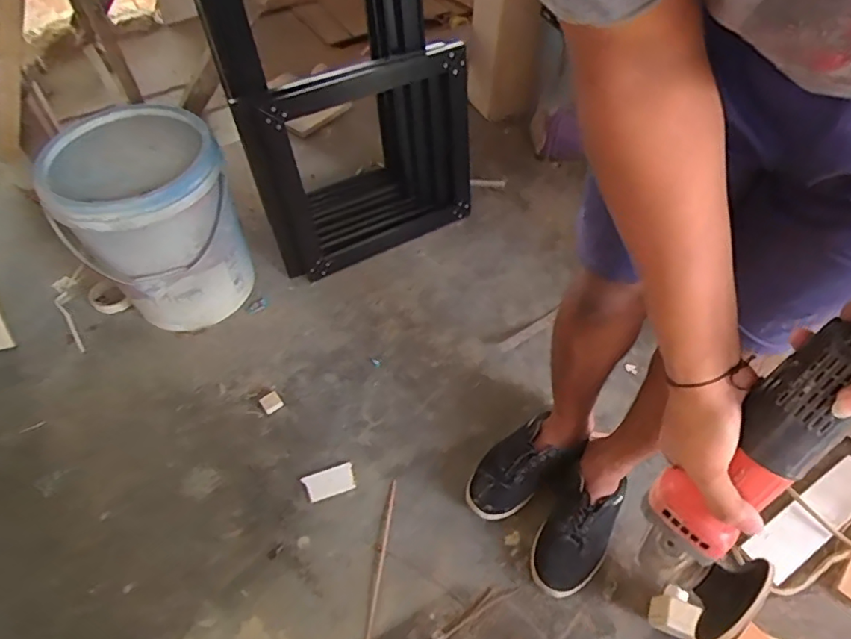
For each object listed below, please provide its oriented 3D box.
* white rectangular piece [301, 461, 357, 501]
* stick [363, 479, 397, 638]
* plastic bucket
[{"bbox_3d":[-0.175,0.295,0.963,0.089,0.010,0.051,-16,55,-10],"label":"white rectangular piece"},{"bbox_3d":[-0.088,0.478,0.815,0.014,0.004,0.461,6,54,6],"label":"stick"},{"bbox_3d":[-0.518,-0.175,1.065,0.267,0.396,0.267,-1,54,1],"label":"plastic bucket"}]

